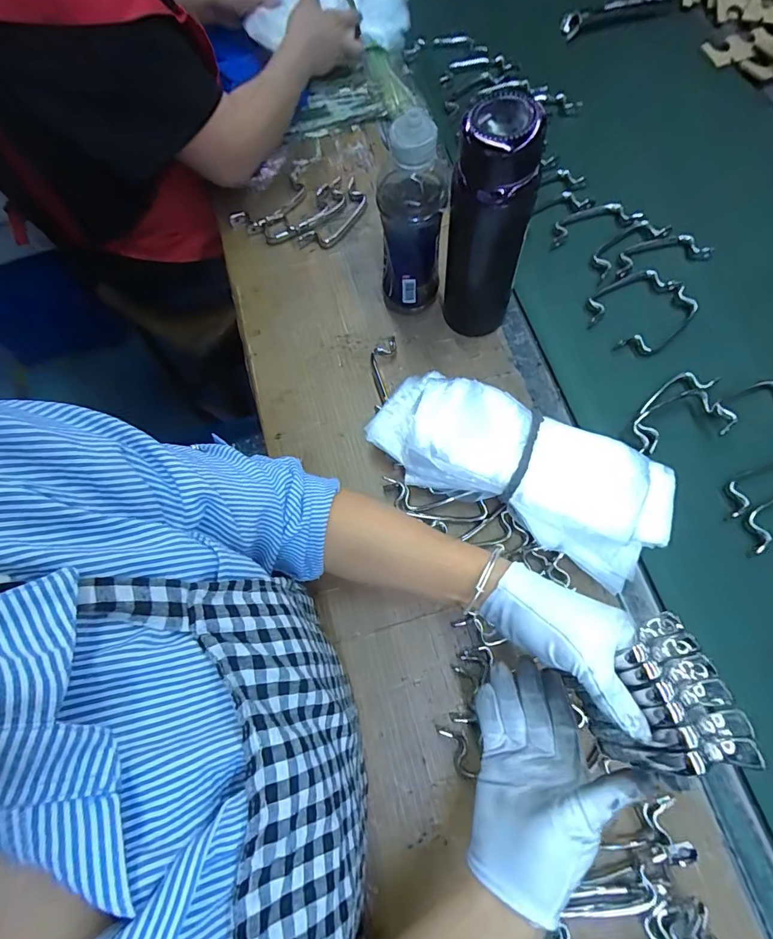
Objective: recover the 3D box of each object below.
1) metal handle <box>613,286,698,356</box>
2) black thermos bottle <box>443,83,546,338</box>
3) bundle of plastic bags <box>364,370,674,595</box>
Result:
[{"bbox_3d":[0.334,-0.174,0.559,0.119,0.021,0.039,-39,74,-12],"label":"metal handle"},{"bbox_3d":[0.102,-0.233,0.467,0.063,0.233,0.073,-23,72,-7],"label":"black thermos bottle"},{"bbox_3d":[0.136,-0.005,0.477,0.312,0.078,0.127,27,73,10],"label":"bundle of plastic bags"}]

